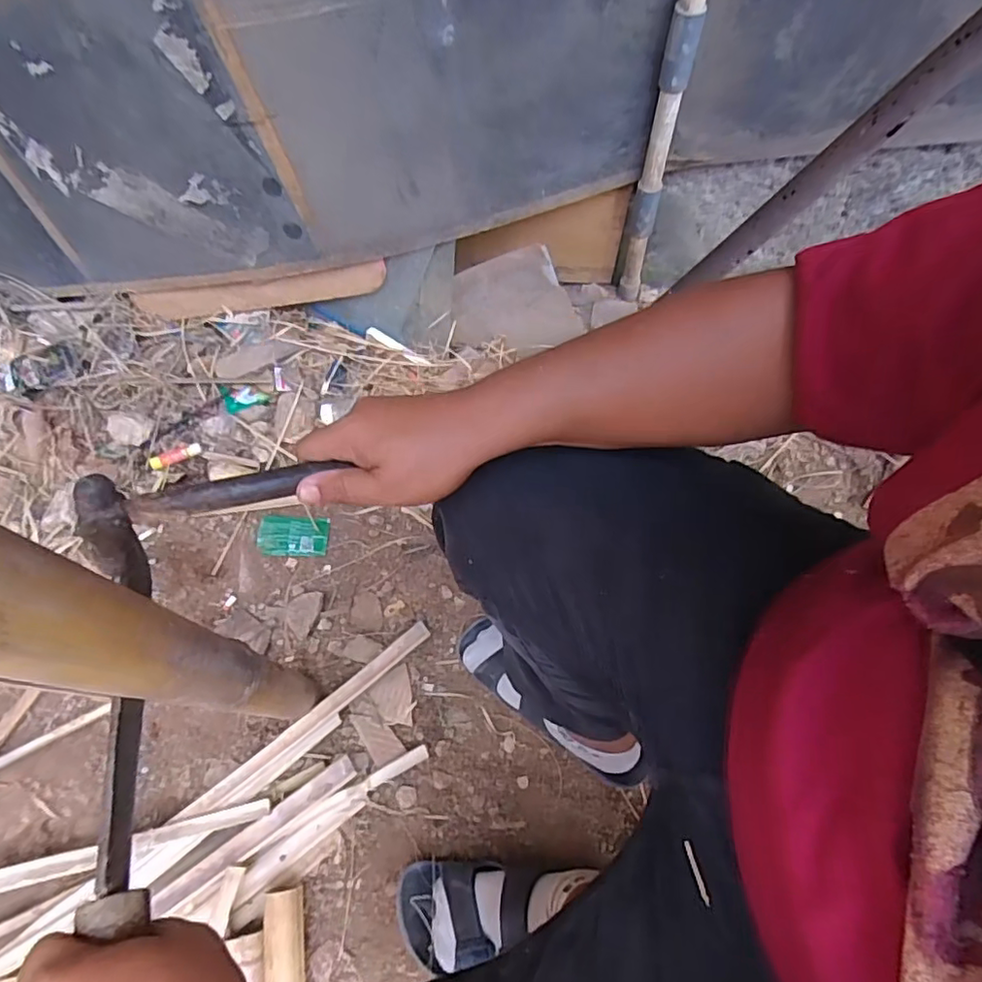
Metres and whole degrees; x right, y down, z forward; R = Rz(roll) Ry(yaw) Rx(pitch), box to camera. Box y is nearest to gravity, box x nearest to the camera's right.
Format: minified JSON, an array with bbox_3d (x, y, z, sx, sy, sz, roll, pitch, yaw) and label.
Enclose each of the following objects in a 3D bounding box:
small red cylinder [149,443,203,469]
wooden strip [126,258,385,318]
[{"bbox_3d":[-0.480,-0.054,0.888,0.073,0.011,0.019,-25,65,-10],"label":"small red cylinder"},{"bbox_3d":[-0.370,-0.316,0.921,0.436,0.066,0.019,-2,66,16],"label":"wooden strip"}]

